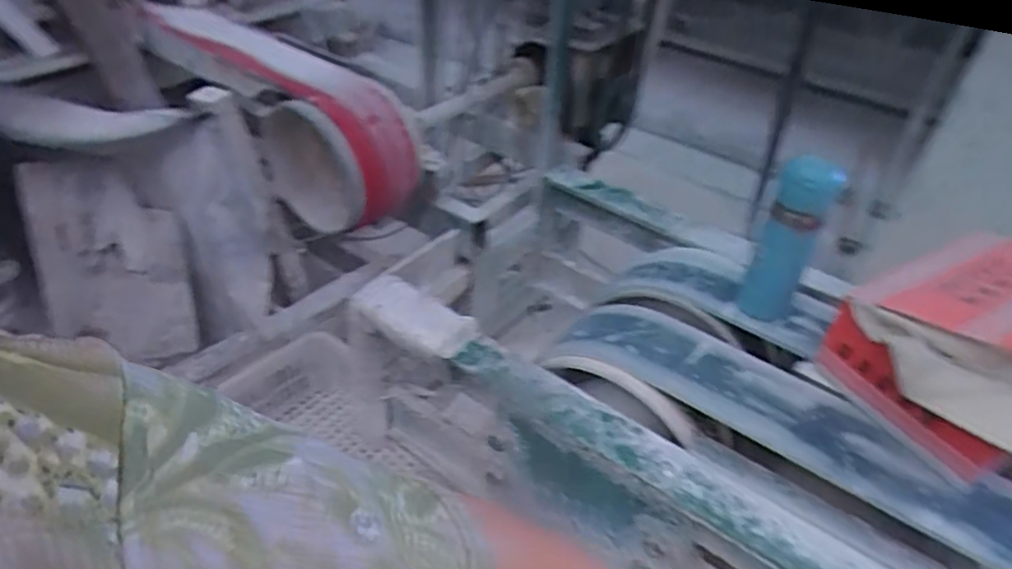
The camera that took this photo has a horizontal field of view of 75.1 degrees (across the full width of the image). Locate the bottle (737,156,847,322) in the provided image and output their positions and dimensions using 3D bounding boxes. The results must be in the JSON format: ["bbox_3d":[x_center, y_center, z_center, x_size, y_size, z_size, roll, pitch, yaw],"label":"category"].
[{"bbox_3d":[0.340,-0.055,0.789,0.063,0.208,0.059,21,43,20],"label":"bottle"}]

